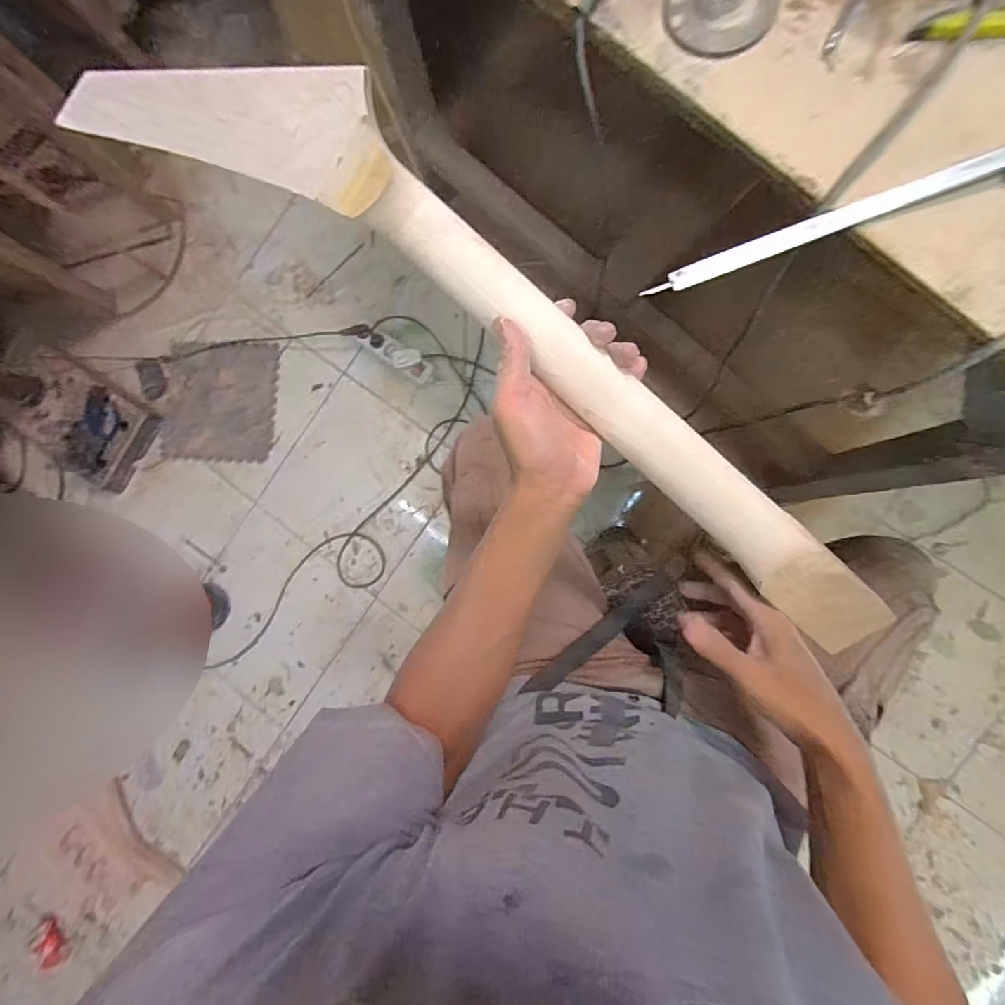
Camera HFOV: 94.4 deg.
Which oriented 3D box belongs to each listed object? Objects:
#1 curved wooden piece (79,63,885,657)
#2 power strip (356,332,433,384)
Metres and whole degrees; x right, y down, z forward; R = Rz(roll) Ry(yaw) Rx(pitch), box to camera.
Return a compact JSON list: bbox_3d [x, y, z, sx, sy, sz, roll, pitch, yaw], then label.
[{"bbox_3d":[0.043,-0.083,0.330,0.654,0.036,0.106,36,93,-12],"label":"curved wooden piece"},{"bbox_3d":[-0.263,-0.362,1.128,0.204,0.040,0.058,34,92,8],"label":"power strip"}]

